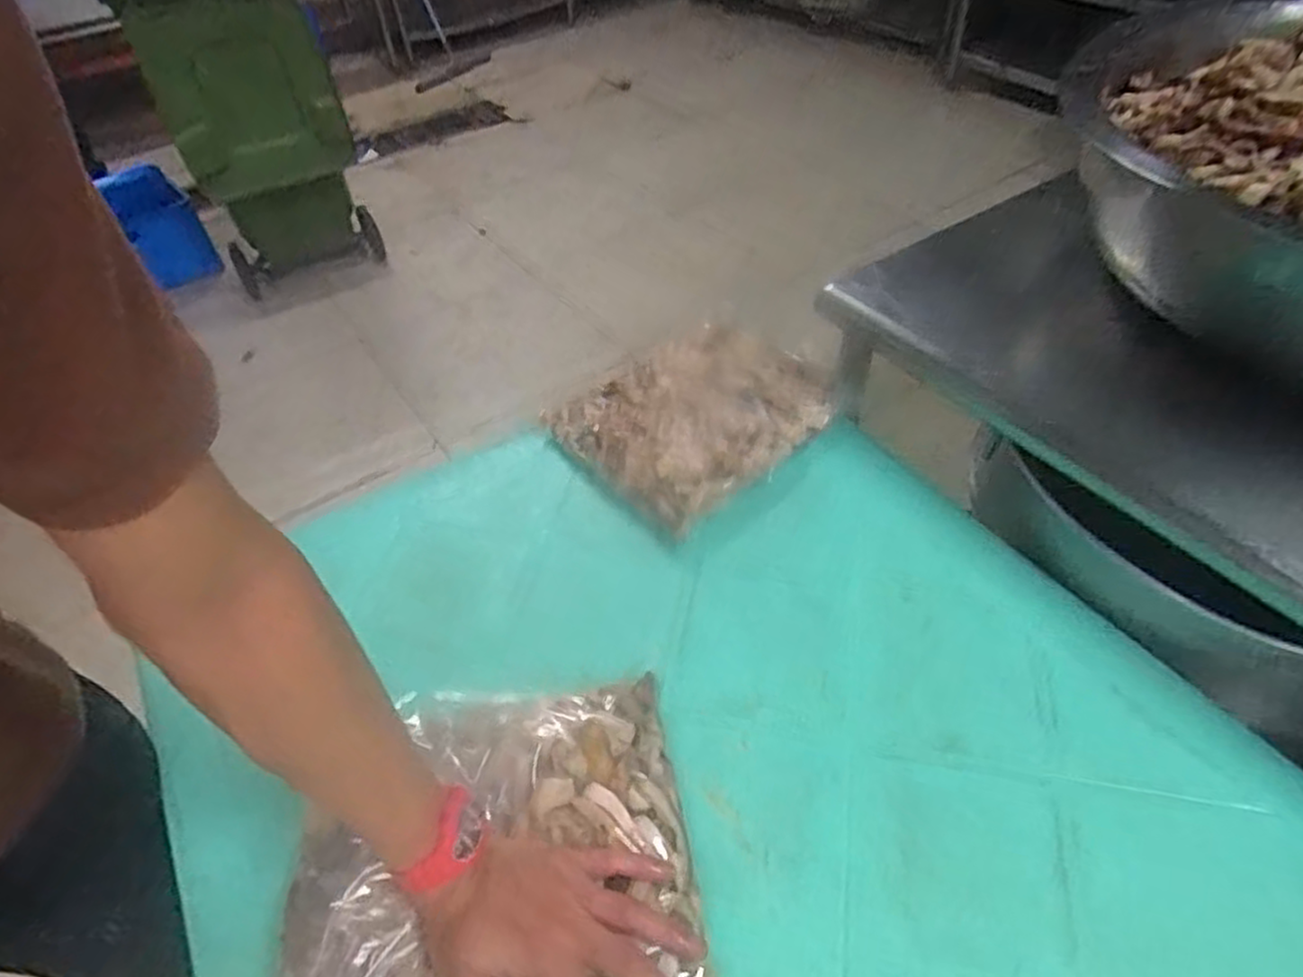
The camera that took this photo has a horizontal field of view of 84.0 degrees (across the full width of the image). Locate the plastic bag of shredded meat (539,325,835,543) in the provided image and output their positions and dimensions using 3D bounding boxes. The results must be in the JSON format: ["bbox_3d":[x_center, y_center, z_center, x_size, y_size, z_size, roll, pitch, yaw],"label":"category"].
[{"bbox_3d":[0.059,-0.086,0.828,0.291,0.043,0.223,-35,53,-24],"label":"plastic bag of shredded meat"}]

